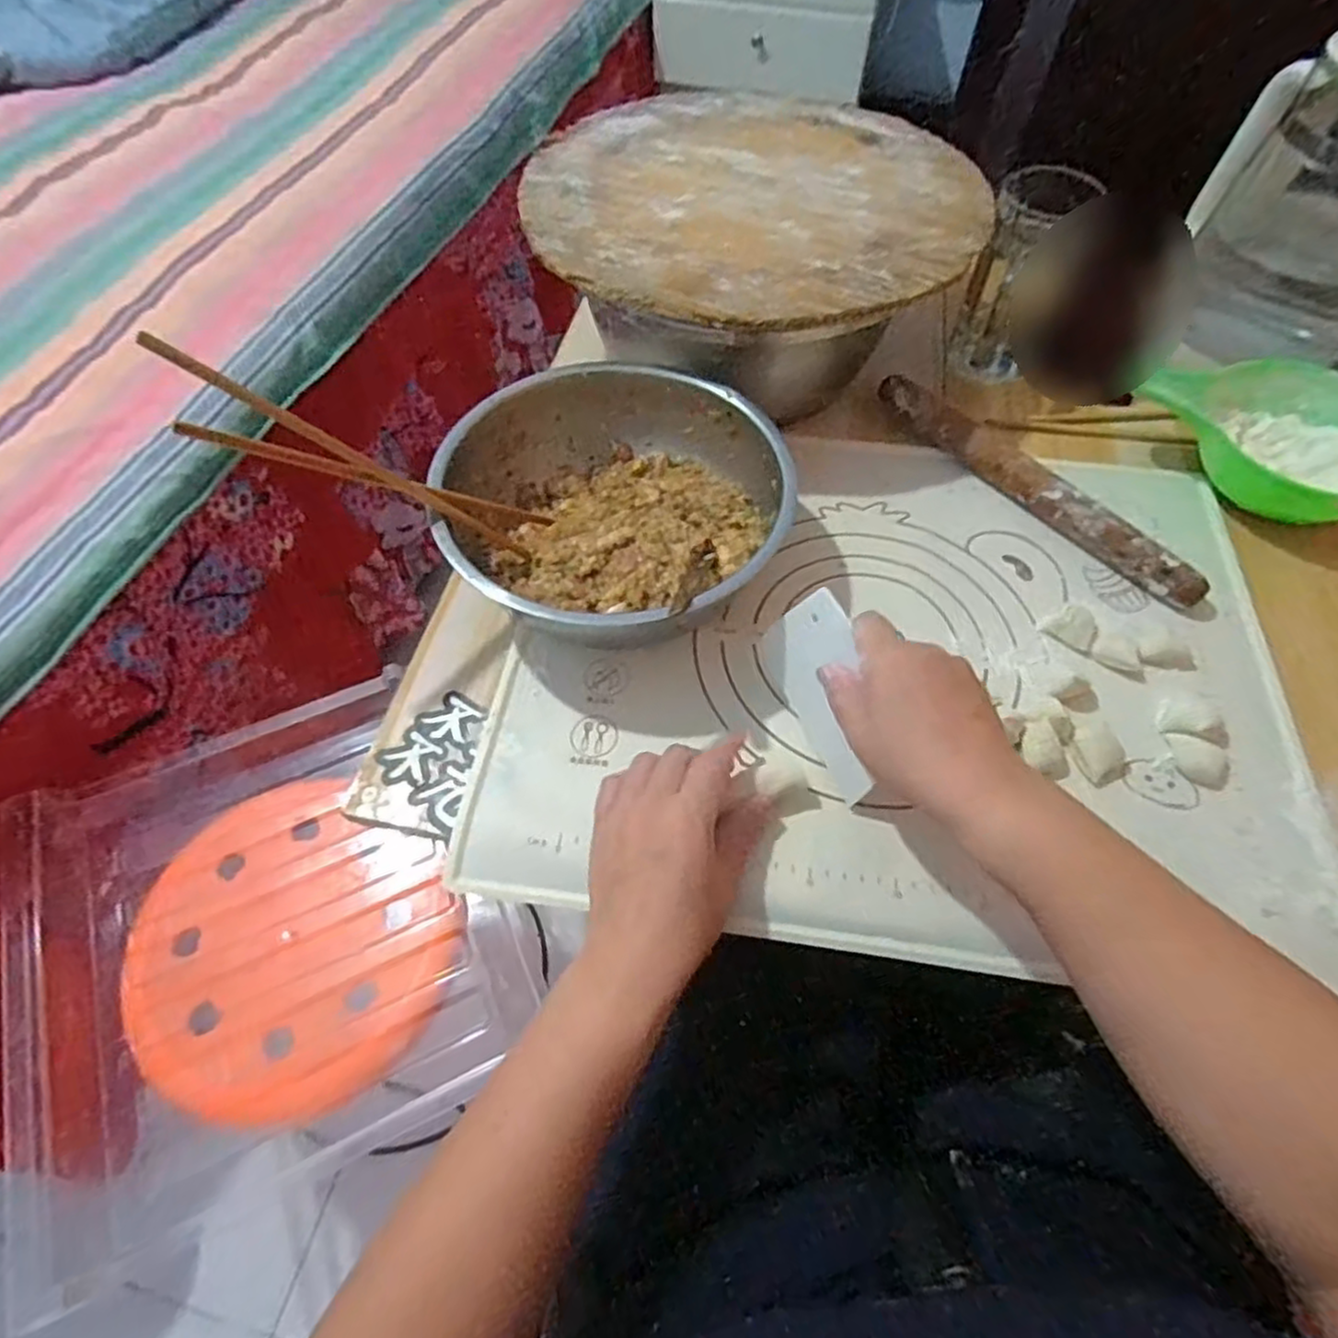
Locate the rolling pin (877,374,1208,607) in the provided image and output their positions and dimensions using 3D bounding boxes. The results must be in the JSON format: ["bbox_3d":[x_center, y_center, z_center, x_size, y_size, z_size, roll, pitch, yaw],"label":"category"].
[{"bbox_3d":[0.276,-0.145,0.553,0.036,0.031,0.278,-33,63,-19],"label":"rolling pin"}]

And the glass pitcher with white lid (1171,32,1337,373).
[{"bbox_3d":[0.506,-0.359,0.567,0.161,0.224,0.117,31,63,18],"label":"glass pitcher with white lid"}]

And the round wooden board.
[{"bbox_3d":[0.067,-0.377,0.568,0.345,0.009,0.344,0,58,0],"label":"round wooden board"}]

